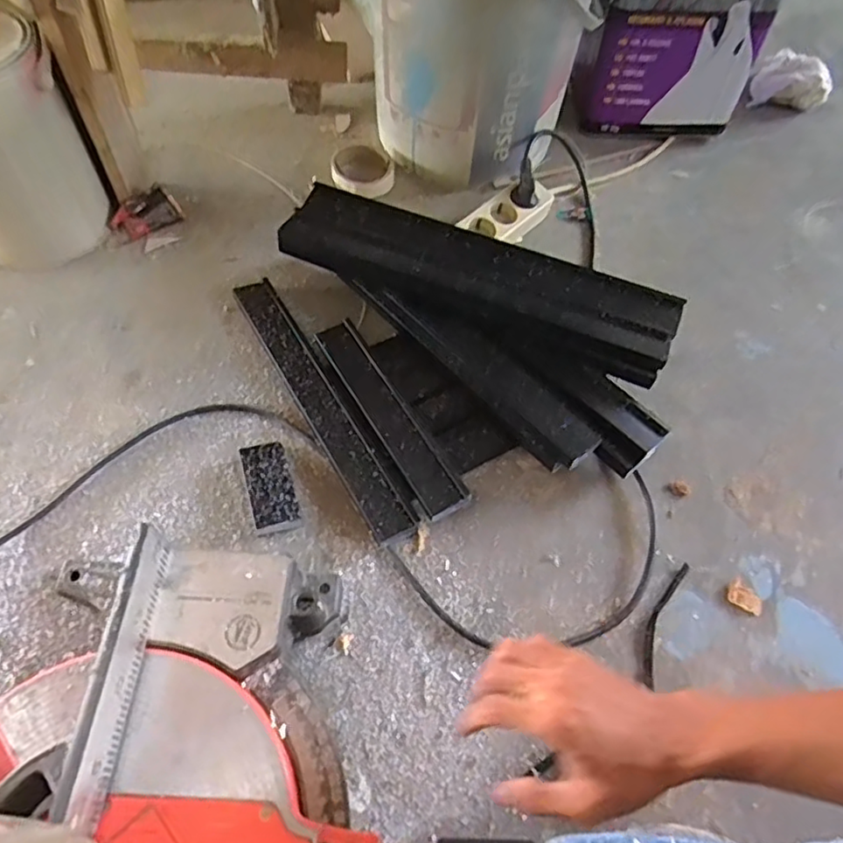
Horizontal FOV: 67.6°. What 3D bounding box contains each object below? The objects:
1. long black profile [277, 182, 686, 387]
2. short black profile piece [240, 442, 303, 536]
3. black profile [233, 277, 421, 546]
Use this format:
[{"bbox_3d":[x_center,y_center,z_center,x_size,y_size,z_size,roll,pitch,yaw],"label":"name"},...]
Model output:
[{"bbox_3d":[0.061,-0.165,0.732,0.460,0.040,0.113,20,59,8],"label":"long black profile"},{"bbox_3d":[-0.156,0.067,0.653,0.046,0.021,0.094,-13,60,-12],"label":"short black profile piece"},{"bbox_3d":[-0.118,-0.026,0.711,0.046,0.024,0.376,-25,63,-18],"label":"black profile"}]

